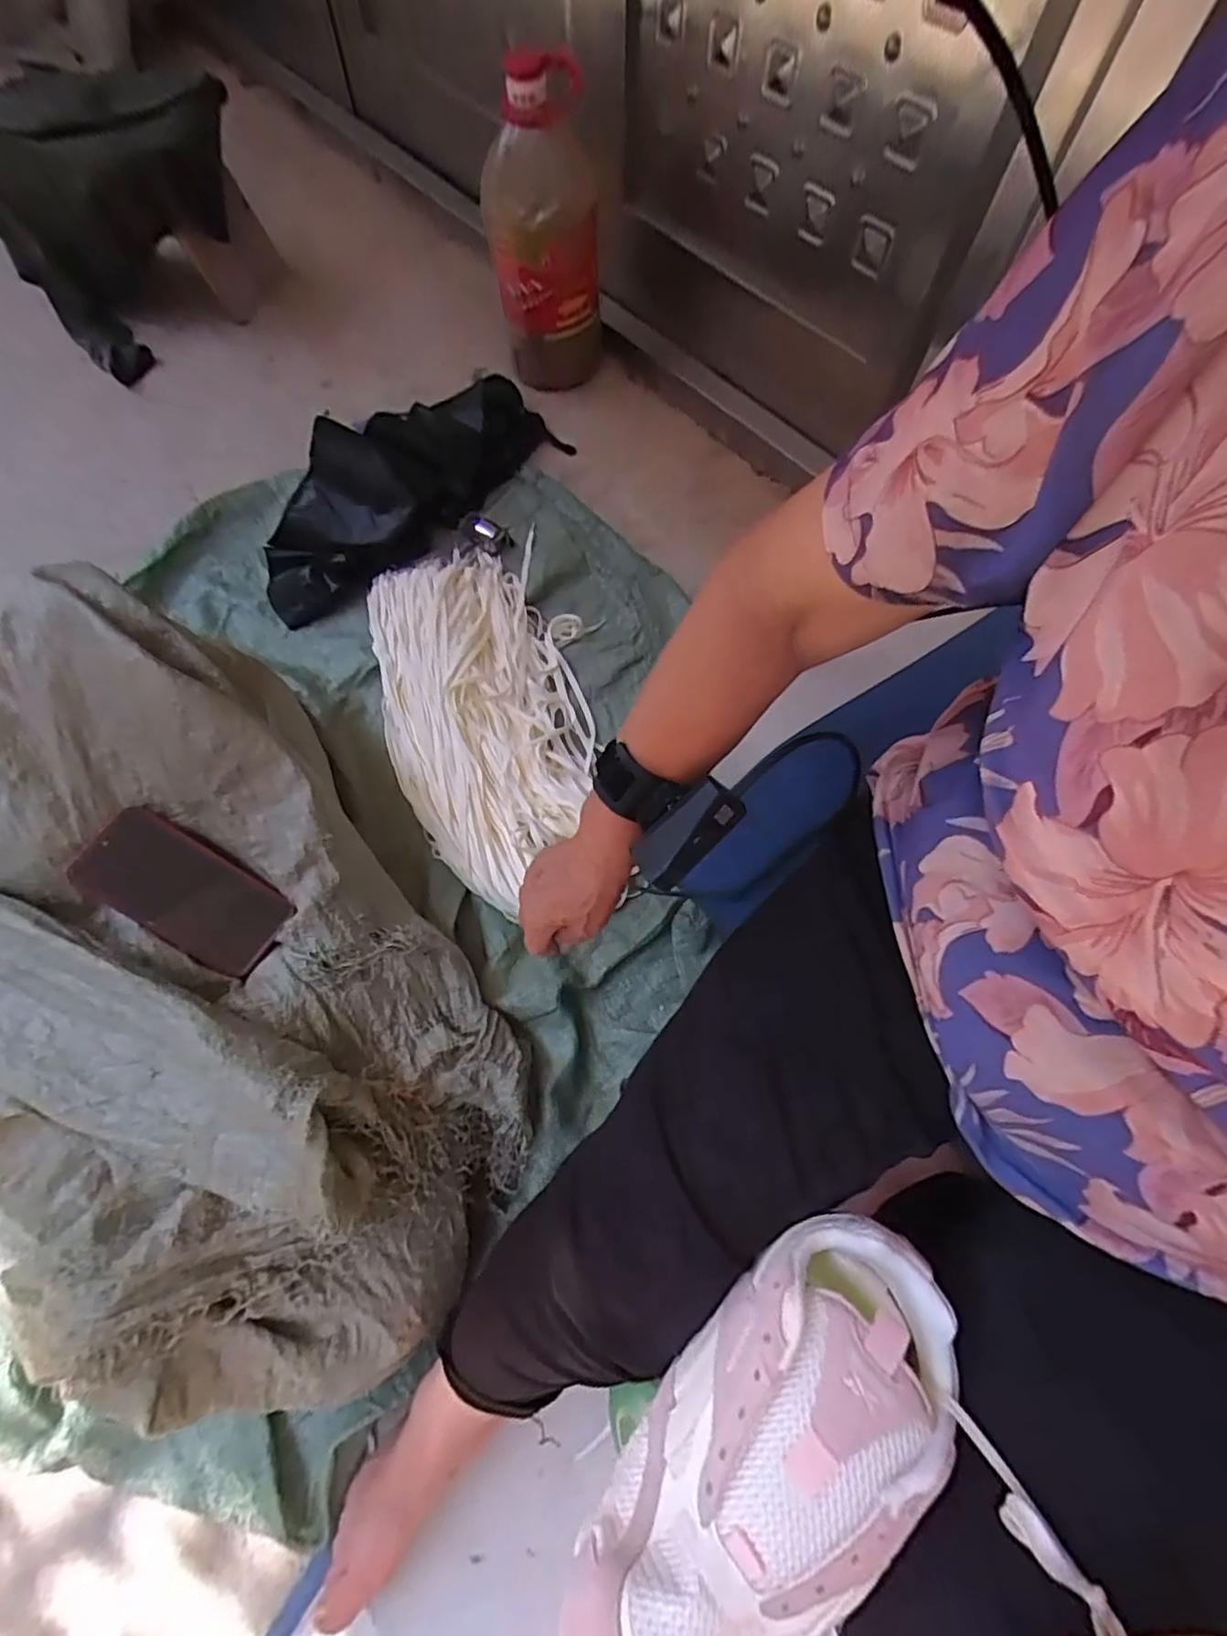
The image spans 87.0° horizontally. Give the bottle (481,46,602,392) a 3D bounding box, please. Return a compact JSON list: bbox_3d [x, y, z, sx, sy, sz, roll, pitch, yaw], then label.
[{"bbox_3d":[-0.101,-0.844,0.949,0.153,0.362,0.118,-1,67,-2],"label":"bottle"}]

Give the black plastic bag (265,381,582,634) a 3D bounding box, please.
[{"bbox_3d":[-0.309,-0.507,0.936,0.180,0.125,0.508,41,72,15],"label":"black plastic bag"}]

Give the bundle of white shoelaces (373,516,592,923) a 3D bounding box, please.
[{"bbox_3d":[-0.163,-0.141,0.814,0.250,0.051,0.533,-14,66,-4],"label":"bundle of white shoelaces"}]

